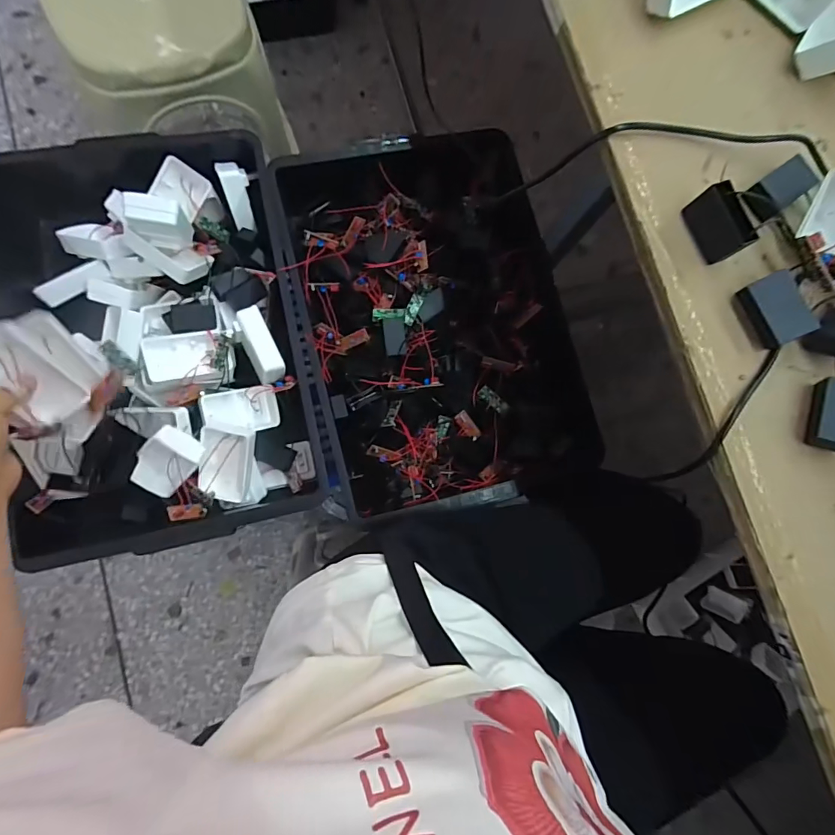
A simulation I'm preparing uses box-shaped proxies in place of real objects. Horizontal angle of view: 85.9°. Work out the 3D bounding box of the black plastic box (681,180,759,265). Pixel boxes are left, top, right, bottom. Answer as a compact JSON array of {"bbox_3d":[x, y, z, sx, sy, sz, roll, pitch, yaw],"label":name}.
[{"bbox_3d":[0.220,-0.141,0.328,0.017,0.031,0.049,-23,85,-27],"label":"black plastic box"}]

